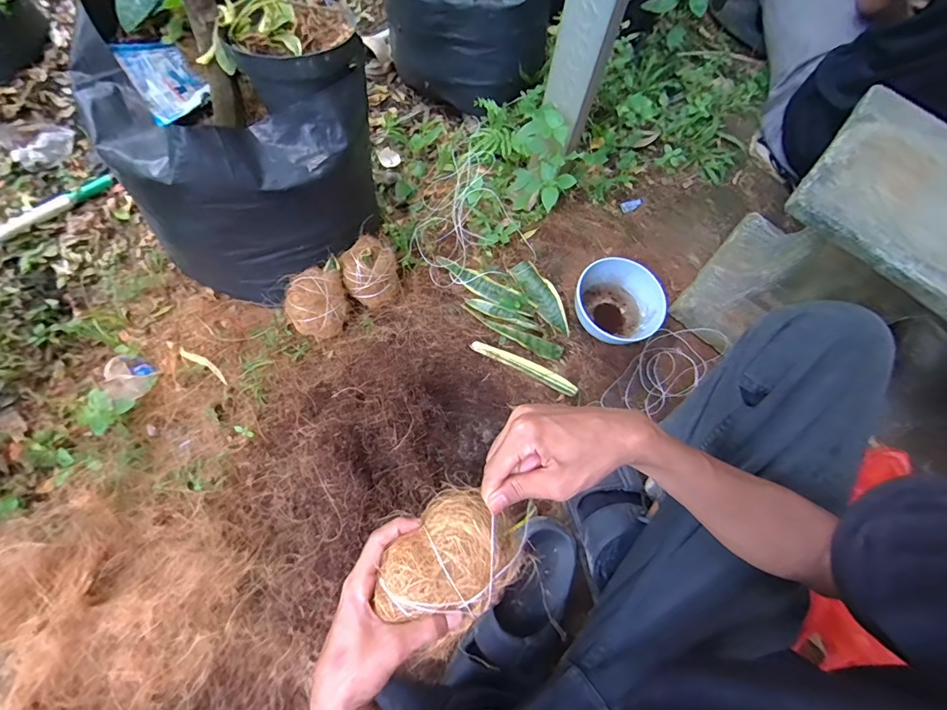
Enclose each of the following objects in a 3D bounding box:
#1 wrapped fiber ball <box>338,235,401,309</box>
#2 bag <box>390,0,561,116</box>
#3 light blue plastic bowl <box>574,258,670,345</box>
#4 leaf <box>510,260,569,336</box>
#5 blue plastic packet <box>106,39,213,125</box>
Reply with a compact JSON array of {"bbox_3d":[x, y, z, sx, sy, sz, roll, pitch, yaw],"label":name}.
[{"bbox_3d":[-0.163,-0.132,0.702,0.080,0.093,0.082,2,70,-5],"label":"wrapped fiber ball"},{"bbox_3d":[-0.003,-0.659,0.833,0.312,0.229,0.326,-9,71,-9],"label":"bag"},{"bbox_3d":[0.243,-0.081,0.745,0.141,0.080,0.133,2,70,-5],"label":"light blue plastic bowl"},{"bbox_3d":[0.120,-0.103,0.770,0.049,0.018,0.153,-28,75,-15],"label":"leaf"},{"bbox_3d":[-0.395,-0.361,0.573,0.112,0.030,0.110,51,45,-12],"label":"blue plastic packet"}]

